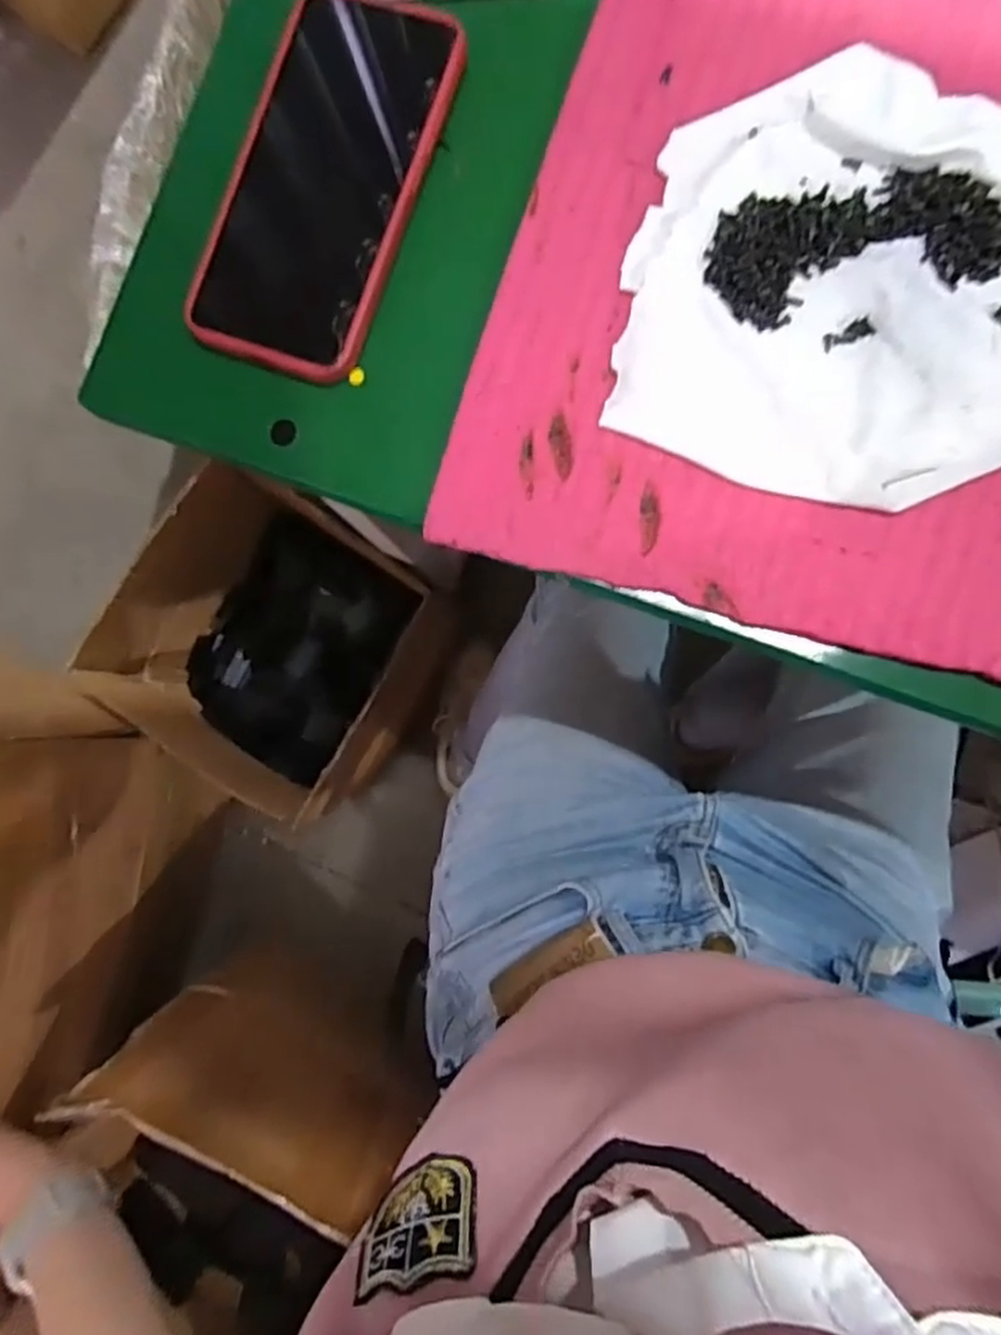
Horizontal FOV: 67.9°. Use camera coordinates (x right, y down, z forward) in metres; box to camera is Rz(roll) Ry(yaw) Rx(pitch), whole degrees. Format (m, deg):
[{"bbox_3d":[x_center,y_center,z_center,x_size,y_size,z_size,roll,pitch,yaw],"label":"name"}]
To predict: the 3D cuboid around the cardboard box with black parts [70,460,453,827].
[{"bbox_3d":[-0.288,-0.023,0.999,0.360,0.277,0.321,29,89,6],"label":"cardboard box with black parts"}]

